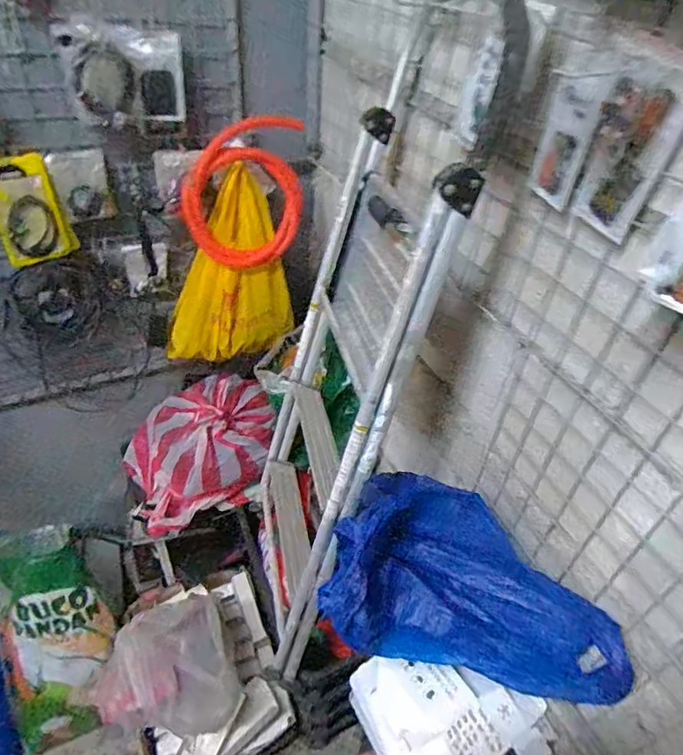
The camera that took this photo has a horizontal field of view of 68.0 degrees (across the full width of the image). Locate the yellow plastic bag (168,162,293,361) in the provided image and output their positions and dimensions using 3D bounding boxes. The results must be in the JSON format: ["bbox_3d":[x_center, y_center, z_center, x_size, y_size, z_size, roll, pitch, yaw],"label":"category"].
[{"bbox_3d":[-0.286,-0.245,1.262,0.317,0.446,0.076,-4,43,-10],"label":"yellow plastic bag"}]

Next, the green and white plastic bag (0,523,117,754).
[{"bbox_3d":[-0.837,0.759,1.463,0.325,0.216,0.619,-8,87,-14],"label":"green and white plastic bag"}]

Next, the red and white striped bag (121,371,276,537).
[{"bbox_3d":[-0.401,0.178,1.408,0.384,0.290,0.317,-20,48,-25],"label":"red and white striped bag"}]

